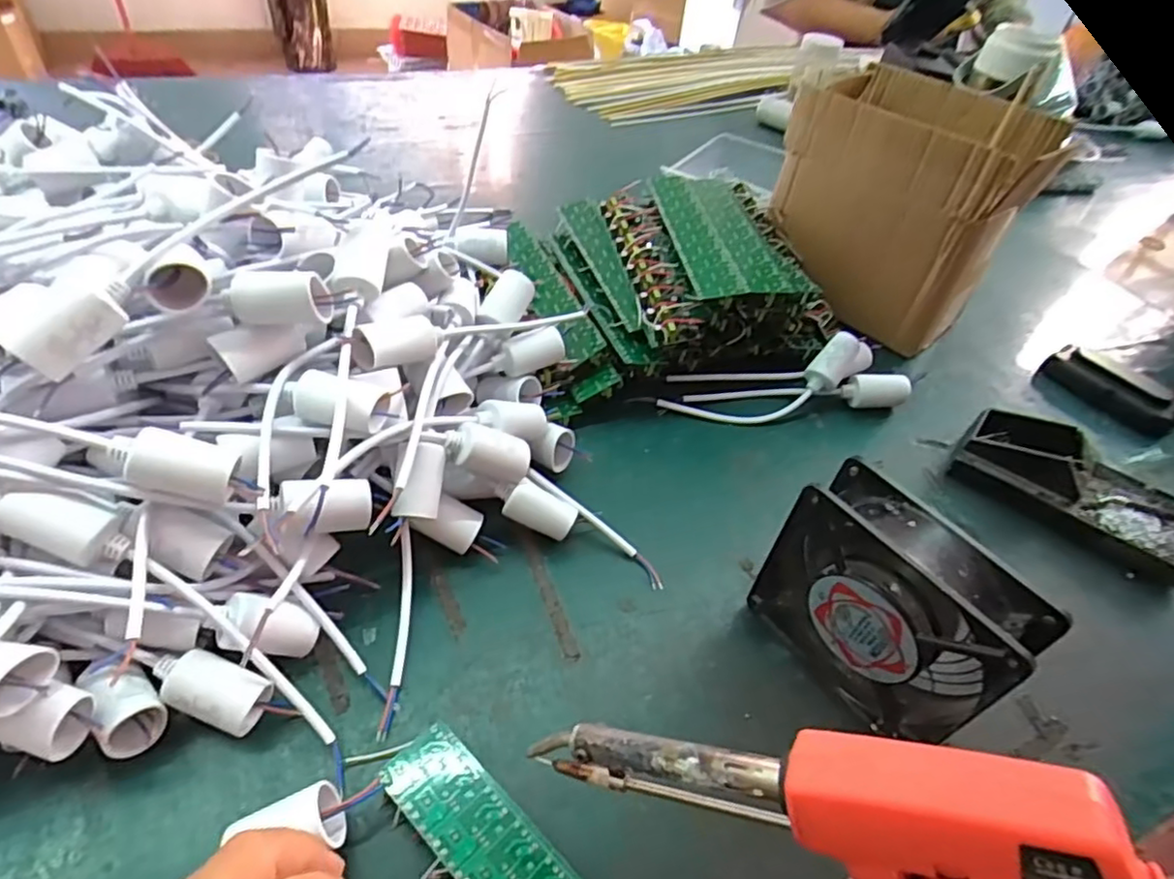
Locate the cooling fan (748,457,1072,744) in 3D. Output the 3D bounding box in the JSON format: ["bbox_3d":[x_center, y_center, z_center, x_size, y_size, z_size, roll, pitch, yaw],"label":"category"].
[{"bbox_3d":[0.157,0.090,0.342,0.043,0.122,0.118,-24,53,-28],"label":"cooling fan"}]

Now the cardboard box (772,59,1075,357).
[{"bbox_3d":[0.289,-0.213,0.605,0.191,0.189,0.148,37,52,26],"label":"cardboard box"}]

